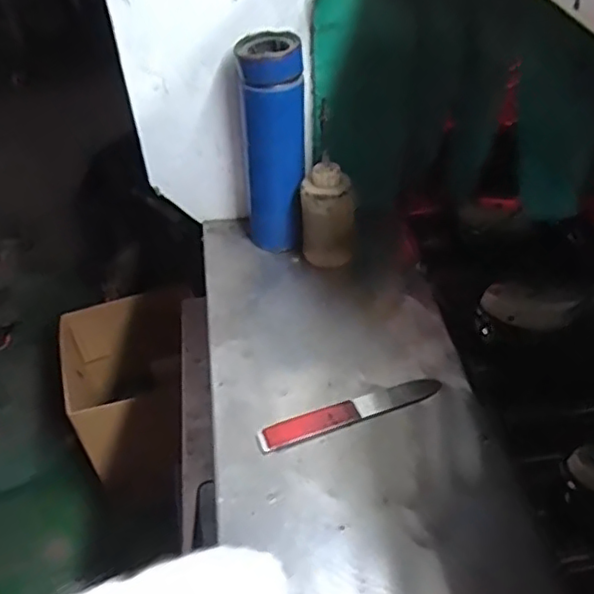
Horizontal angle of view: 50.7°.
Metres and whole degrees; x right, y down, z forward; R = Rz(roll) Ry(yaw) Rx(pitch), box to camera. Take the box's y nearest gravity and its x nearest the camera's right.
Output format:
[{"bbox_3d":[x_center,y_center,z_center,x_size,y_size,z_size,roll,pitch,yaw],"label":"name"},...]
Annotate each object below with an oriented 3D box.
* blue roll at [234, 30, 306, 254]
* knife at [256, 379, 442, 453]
[{"bbox_3d":[-0.024,-0.155,0.663,0.072,0.215,0.064,-3,44,3],"label":"blue roll"},{"bbox_3d":[0.047,0.099,0.543,0.164,0.007,0.025,-16,44,-12],"label":"knife"}]

